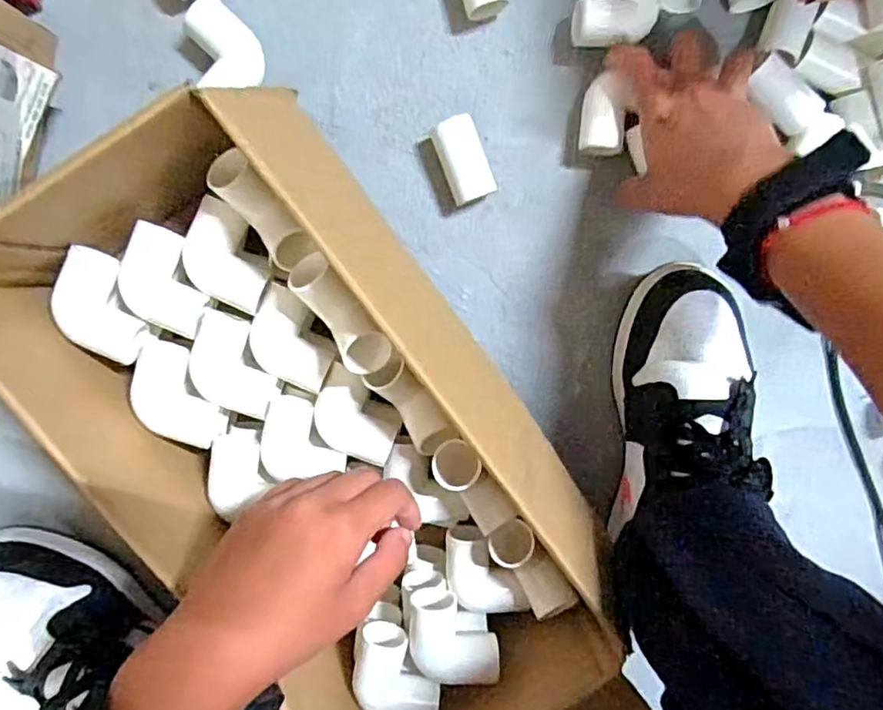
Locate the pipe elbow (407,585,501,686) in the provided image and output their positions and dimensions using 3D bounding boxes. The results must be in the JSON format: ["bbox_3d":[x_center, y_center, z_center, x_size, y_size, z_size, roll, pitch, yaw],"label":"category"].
[{"bbox_3d":[0.008,0.176,0.378,0.055,0.023,0.052,1,98,-5],"label":"pipe elbow"}]

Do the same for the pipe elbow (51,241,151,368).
[{"bbox_3d":[-0.207,-0.028,0.365,0.041,0.023,0.069,-22,99,-1],"label":"pipe elbow"}]

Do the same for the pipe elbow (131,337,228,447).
[{"bbox_3d":[-0.171,0.027,0.386,0.035,0.027,0.072,-26,99,-1],"label":"pipe elbow"}]

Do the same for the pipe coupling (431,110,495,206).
[{"bbox_3d":[0.015,-0.131,0.409,0.029,0.026,0.053,-22,99,-1],"label":"pipe coupling"}]

